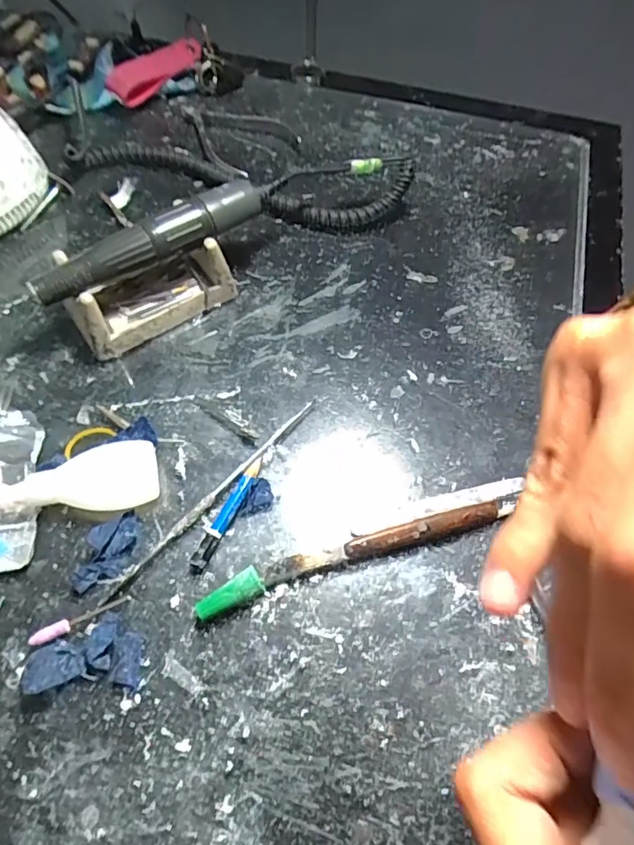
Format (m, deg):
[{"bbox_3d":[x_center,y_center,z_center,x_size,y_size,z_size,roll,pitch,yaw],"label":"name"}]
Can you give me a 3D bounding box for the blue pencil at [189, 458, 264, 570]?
[{"bbox_3d":[-0.046,0.046,0.283,0.008,0.009,0.065,24,62,11],"label":"blue pencil"}]

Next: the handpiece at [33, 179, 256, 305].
[{"bbox_3d":[-0.098,-0.109,0.321,0.143,0.019,0.021,-33,65,-18],"label":"handpiece"}]

